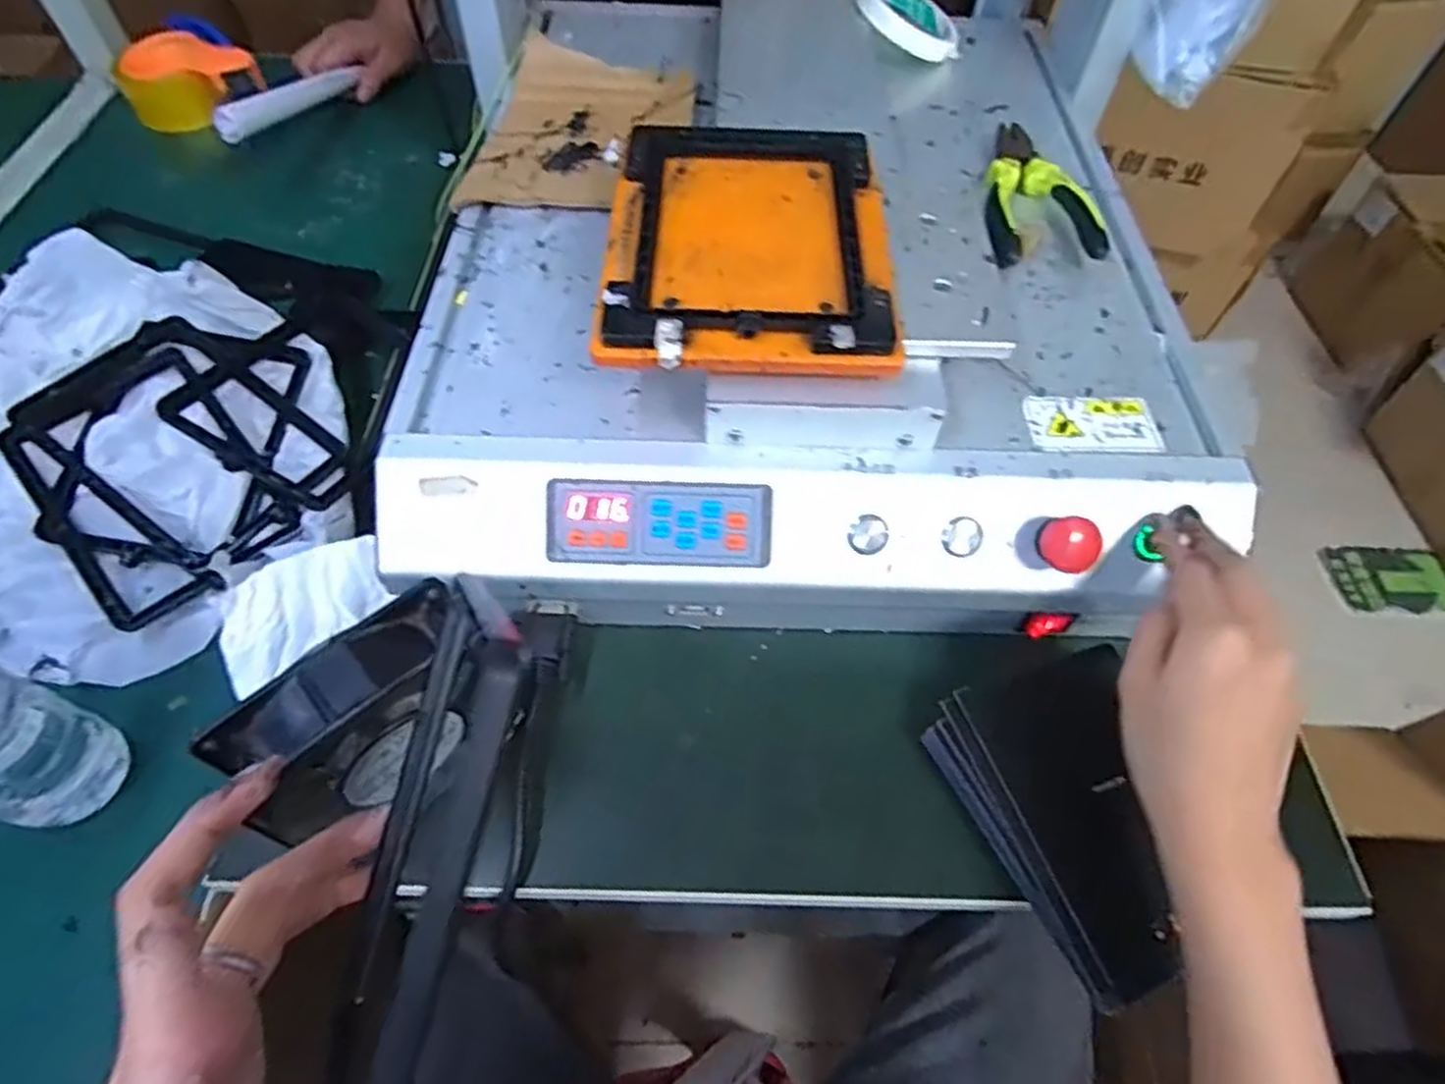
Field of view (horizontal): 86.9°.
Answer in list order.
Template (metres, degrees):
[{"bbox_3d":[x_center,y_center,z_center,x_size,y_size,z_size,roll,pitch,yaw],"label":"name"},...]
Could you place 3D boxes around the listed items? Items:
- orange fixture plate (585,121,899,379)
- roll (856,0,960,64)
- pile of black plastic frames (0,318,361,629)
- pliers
[{"bbox_3d":[0.016,-0.170,0.420,0.149,0.016,0.197,3,57,0],"label":"orange fixture plate"},{"bbox_3d":[0.155,-0.445,0.645,0.094,0.013,0.082,8,68,-21],"label":"roll"},{"bbox_3d":[-0.338,-0.053,0.490,0.182,0.060,0.181,35,62,19],"label":"pile of black plastic frames"},{"bbox_3d":[0.212,-0.243,0.521,0.072,0.017,0.159,5,57,1],"label":"pliers"}]

